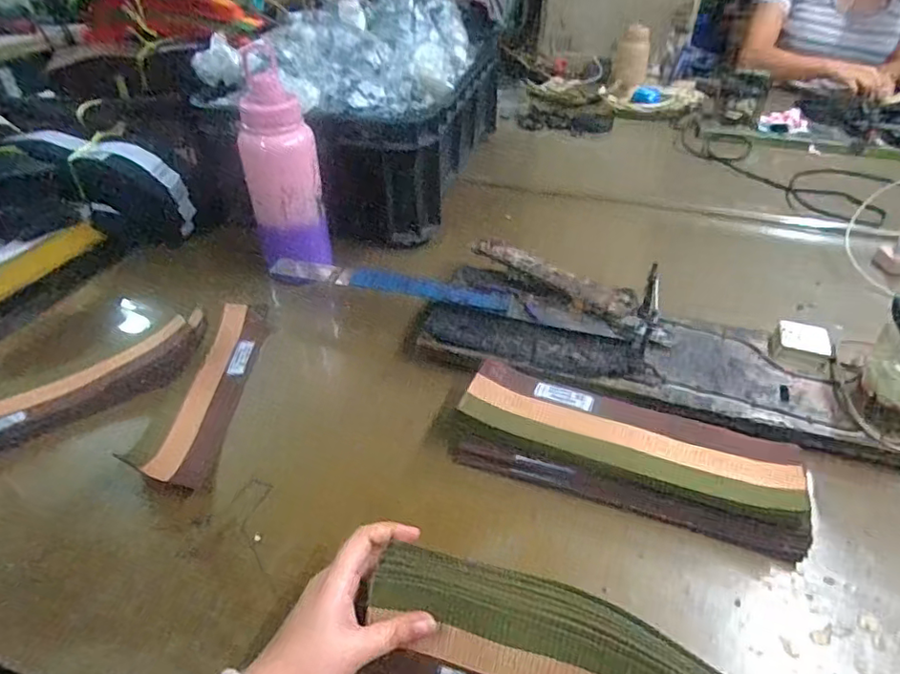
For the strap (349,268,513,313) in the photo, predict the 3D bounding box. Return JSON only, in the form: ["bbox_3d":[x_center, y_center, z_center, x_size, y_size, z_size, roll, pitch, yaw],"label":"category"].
[{"bbox_3d":[-0.026,-0.056,0.662,0.195,0.009,0.040,13,44,20],"label":"strap"}]

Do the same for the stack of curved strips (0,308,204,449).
[{"bbox_3d":[-0.408,0.052,0.590,0.299,0.033,0.069,-25,45,-28],"label":"stack of curved strips"}]

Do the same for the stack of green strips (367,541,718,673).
[{"bbox_3d":[0.084,0.214,0.361,0.276,0.078,0.070,15,42,19],"label":"stack of green strips"}]

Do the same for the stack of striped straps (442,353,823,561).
[{"bbox_3d":[0.156,0.100,0.517,0.302,0.050,0.108,14,41,17],"label":"stack of striped straps"}]

